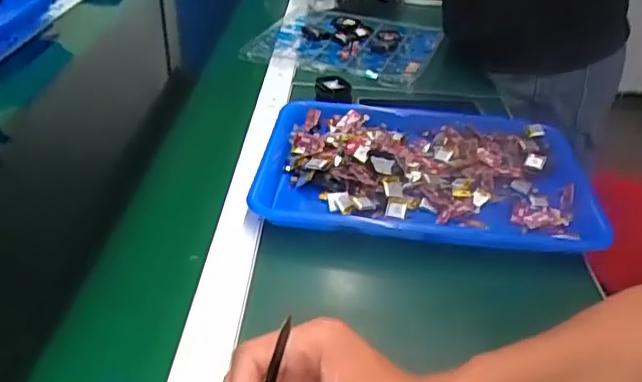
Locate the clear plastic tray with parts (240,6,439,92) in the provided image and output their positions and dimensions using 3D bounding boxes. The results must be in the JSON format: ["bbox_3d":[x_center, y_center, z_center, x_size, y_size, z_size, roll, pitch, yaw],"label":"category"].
[{"bbox_3d":[0.041,-0.254,1.021,0.298,0.029,0.297,11,35,16],"label":"clear plastic tray with parts"}]

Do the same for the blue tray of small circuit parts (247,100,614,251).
[{"bbox_3d":[0.110,-0.027,0.636,0.335,0.035,0.238,3,33,4],"label":"blue tray of small circuit parts"}]

